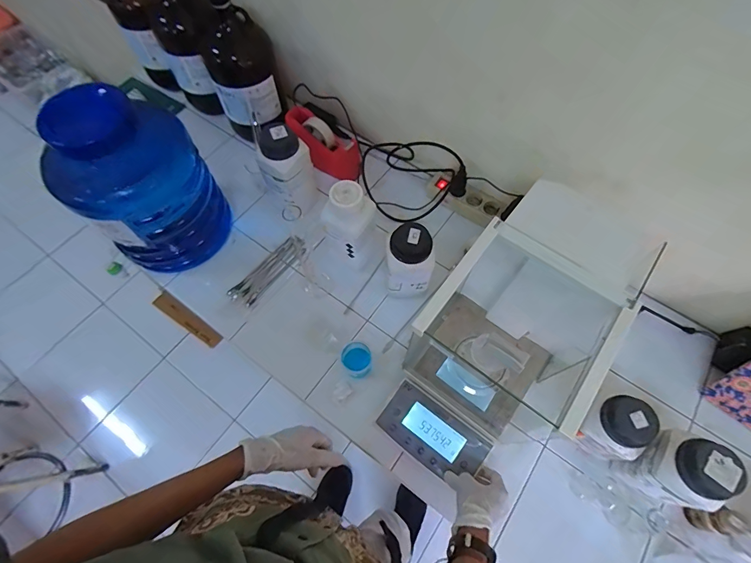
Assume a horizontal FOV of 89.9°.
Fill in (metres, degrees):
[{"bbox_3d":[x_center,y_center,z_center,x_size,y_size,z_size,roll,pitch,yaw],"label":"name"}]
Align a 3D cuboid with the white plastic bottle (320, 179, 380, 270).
[{"bbox_3d":[-0.046,-0.099,0.742,0.101,0.217,0.071,-1,65,0],"label":"white plastic bottle"}]

